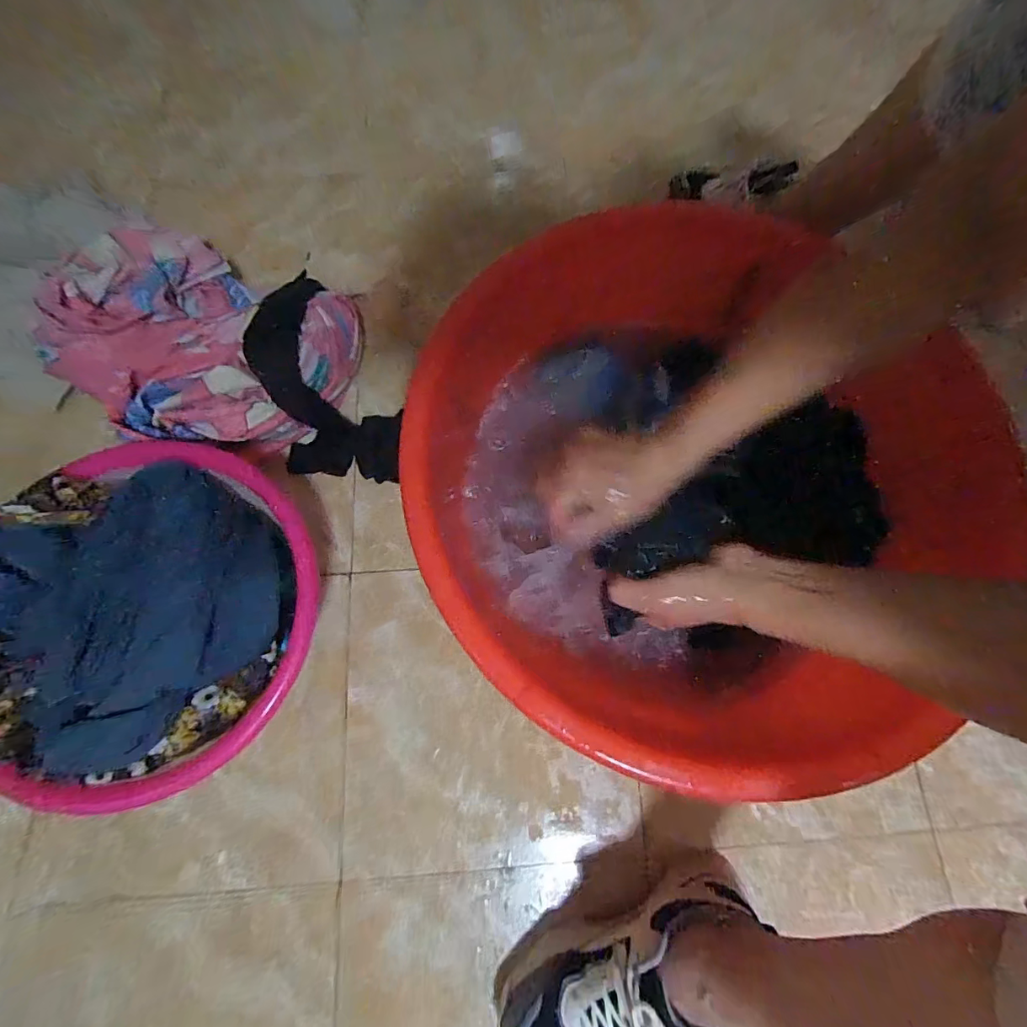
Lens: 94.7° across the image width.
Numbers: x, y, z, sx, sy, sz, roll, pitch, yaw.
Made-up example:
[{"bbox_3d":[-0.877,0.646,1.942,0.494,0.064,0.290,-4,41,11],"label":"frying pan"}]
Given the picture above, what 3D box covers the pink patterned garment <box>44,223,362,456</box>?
[{"bbox_3d":[-0.361,-0.196,0.551,0.323,0.105,0.241,27,76,5],"label":"pink patterned garment"}]

